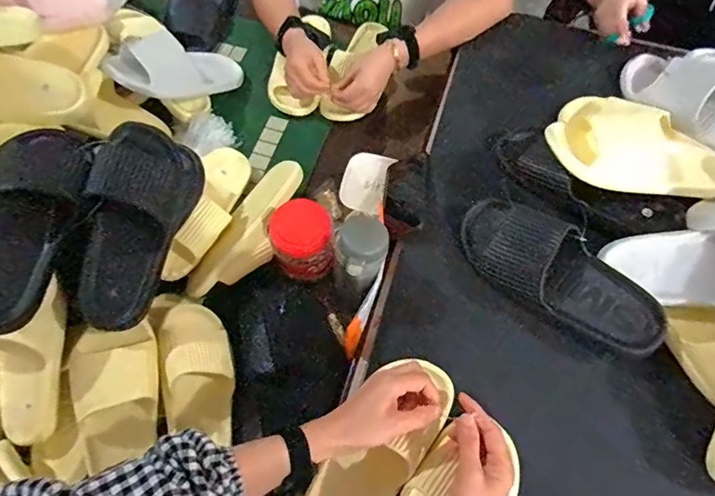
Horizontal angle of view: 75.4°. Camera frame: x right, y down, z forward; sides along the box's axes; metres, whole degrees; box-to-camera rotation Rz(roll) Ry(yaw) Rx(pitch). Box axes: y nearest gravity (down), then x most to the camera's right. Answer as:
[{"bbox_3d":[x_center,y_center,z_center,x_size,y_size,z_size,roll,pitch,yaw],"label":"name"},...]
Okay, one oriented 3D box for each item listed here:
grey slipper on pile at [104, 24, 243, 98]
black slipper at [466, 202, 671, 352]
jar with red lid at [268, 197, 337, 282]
[{"bbox_3d":[-0.323,-0.329,0.837,0.090,0.084,0.246,44,36,18],"label":"grey slipper on pile"},{"bbox_3d":[0.270,0.028,0.623,0.277,0.066,0.107,32,69,14],"label":"black slipper"},{"bbox_3d":[-0.082,-0.010,0.696,0.092,0.123,0.094,-14,65,-6],"label":"jar with red lid"}]

